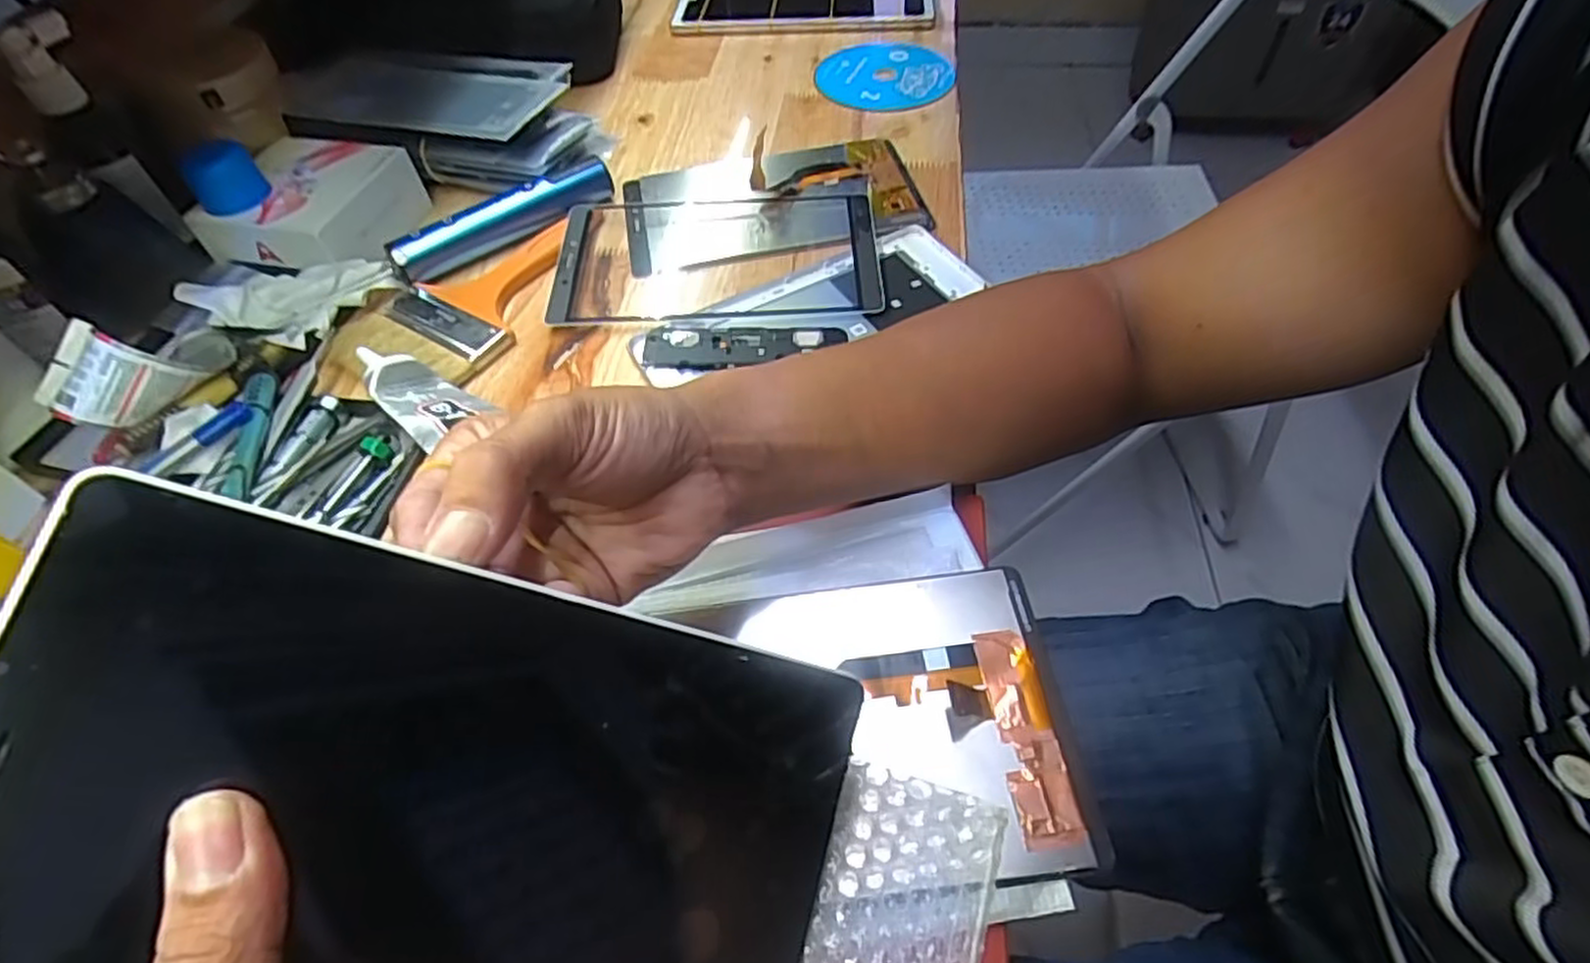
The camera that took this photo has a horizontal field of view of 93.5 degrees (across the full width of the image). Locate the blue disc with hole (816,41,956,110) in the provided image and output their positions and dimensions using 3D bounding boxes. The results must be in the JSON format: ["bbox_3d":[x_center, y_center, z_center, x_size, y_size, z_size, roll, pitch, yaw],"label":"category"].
[{"bbox_3d":[0.072,-0.344,0.634,0.104,0.006,0.113,-1,59,2],"label":"blue disc with hole"}]

